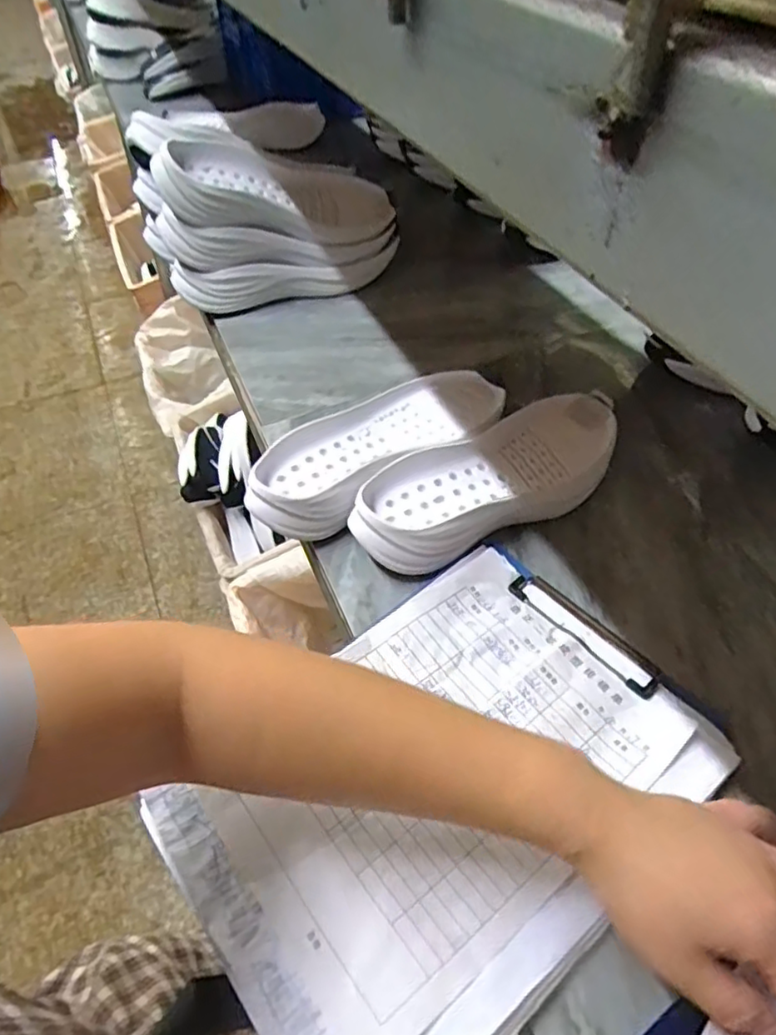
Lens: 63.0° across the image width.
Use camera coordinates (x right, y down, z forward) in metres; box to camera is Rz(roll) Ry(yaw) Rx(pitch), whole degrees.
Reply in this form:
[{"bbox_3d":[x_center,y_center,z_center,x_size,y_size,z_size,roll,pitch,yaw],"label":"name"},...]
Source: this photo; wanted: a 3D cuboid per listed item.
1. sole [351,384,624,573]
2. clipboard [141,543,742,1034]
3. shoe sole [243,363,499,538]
[{"bbox_3d":[0.091,-0.033,0.530,0.256,0.039,0.103,-25,53,-21],"label":"sole"},{"bbox_3d":[0.039,0.153,0.380,0.307,0.013,0.214,-31,55,-25],"label":"clipboard"},{"bbox_3d":[-0.012,-0.064,0.563,0.252,0.047,0.102,-33,56,-26],"label":"shoe sole"}]

